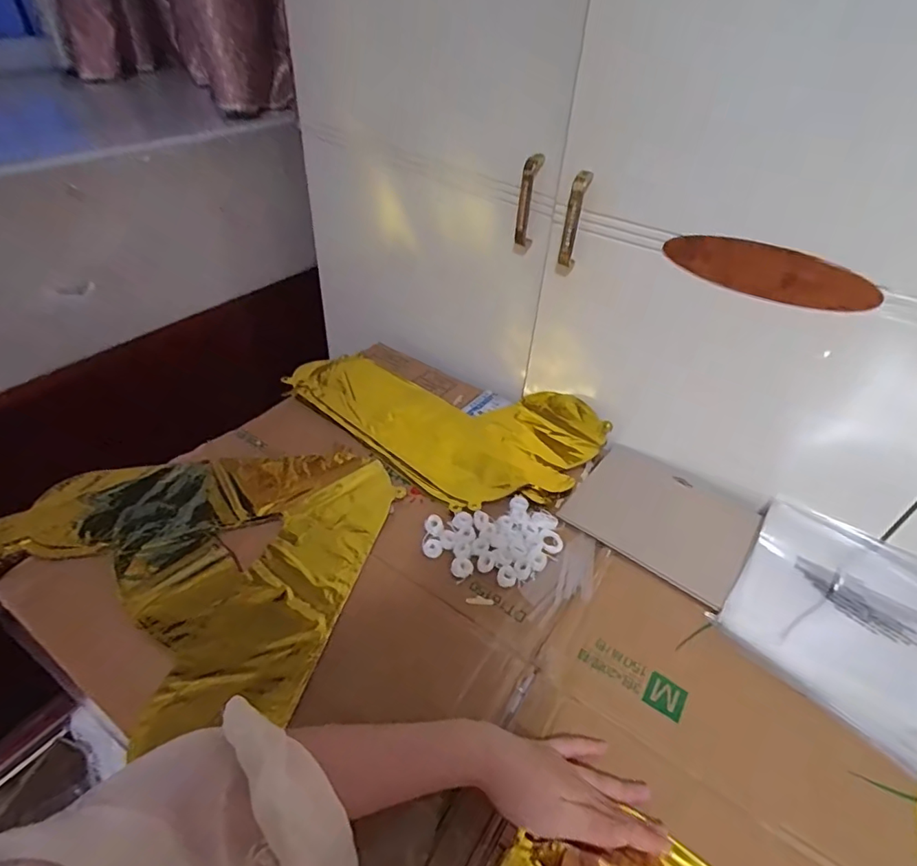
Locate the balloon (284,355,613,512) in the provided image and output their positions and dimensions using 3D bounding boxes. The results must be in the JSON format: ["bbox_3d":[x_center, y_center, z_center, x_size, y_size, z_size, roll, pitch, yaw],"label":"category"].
[{"bbox_3d":[-0.027,-0.031,0.734,0.420,0.038,0.231,31,49,26],"label":"balloon"}]

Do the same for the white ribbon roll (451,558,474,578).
[{"bbox_3d":[0.004,0.141,0.554,0.023,0.004,0.024,2,43,-2],"label":"white ribbon roll"}]

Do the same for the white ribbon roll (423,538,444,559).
[{"bbox_3d":[-0.028,0.124,0.569,0.021,0.005,0.021,2,43,-2],"label":"white ribbon roll"}]

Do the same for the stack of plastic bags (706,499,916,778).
[{"bbox_3d":[0.406,0.184,0.542,0.215,0.016,0.242,34,50,28],"label":"stack of plastic bags"}]

